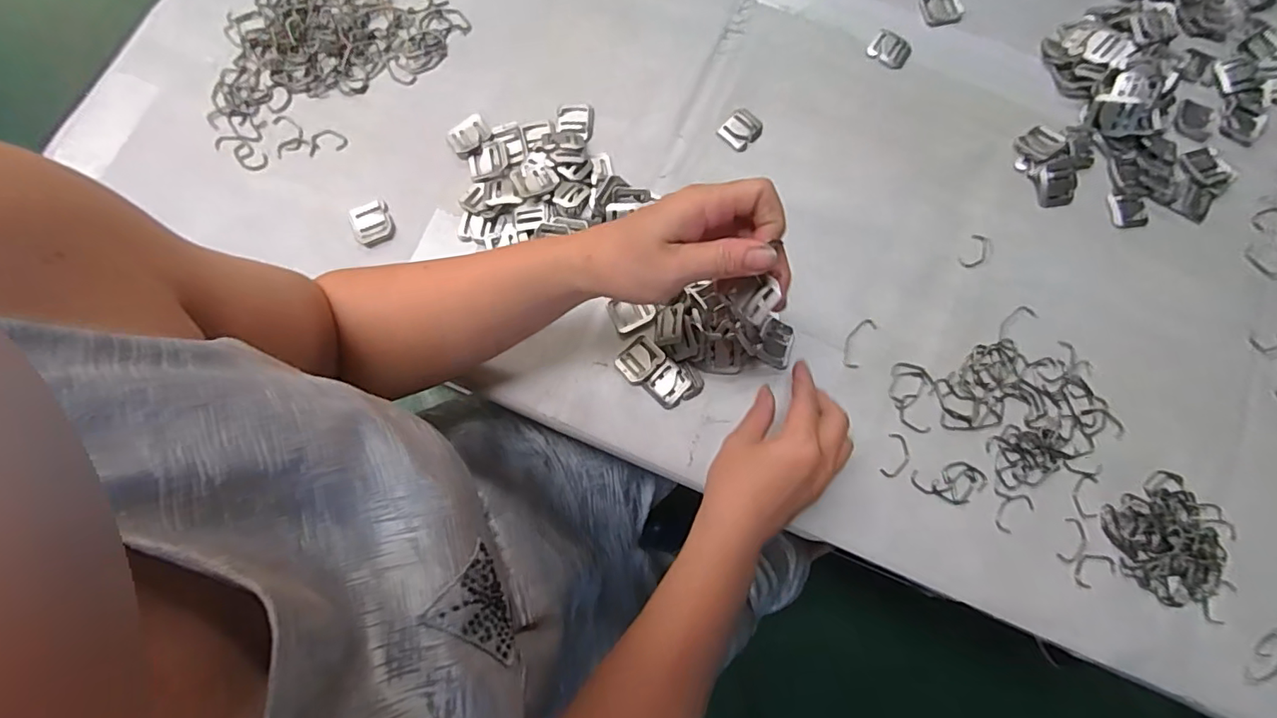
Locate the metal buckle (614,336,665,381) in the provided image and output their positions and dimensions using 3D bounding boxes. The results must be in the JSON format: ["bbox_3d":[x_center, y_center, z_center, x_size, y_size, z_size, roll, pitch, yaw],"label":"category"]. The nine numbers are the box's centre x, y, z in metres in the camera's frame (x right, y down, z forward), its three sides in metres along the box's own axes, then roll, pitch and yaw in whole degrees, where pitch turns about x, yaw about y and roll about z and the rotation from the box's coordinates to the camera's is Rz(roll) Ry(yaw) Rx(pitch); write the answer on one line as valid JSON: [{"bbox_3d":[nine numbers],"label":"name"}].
[{"bbox_3d":[0.001,0.001,0.430,0.033,0.006,0.028,-41,82,-9],"label":"metal buckle"}]

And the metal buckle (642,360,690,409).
[{"bbox_3d":[0.024,0.020,0.427,0.030,0.007,0.029,-44,82,-9],"label":"metal buckle"}]

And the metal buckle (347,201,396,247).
[{"bbox_3d":[-0.220,-0.112,0.454,0.032,0.004,0.037,-20,79,-5],"label":"metal buckle"}]

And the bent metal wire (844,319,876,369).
[{"bbox_3d":[0.176,-0.013,0.440,0.018,0.004,0.045,27,79,5],"label":"bent metal wire"}]

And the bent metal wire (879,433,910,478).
[{"bbox_3d":[0.196,0.074,0.417,0.019,0.004,0.034,21,79,4],"label":"bent metal wire"}]

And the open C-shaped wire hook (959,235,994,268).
[{"bbox_3d":[0.282,-0.088,0.458,0.020,0.004,0.033,32,79,6],"label":"open C-shaped wire hook"}]

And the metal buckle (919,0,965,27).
[{"bbox_3d":[0.282,-0.324,0.509,0.041,0.004,0.033,-17,79,-4],"label":"metal buckle"}]

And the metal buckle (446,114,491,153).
[{"bbox_3d":[-0.143,-0.189,0.467,0.035,0.004,0.028,-39,81,-8],"label":"metal buckle"}]

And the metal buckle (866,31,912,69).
[{"bbox_3d":[0.229,-0.281,0.500,0.036,0.004,0.034,28,79,5],"label":"metal buckle"}]

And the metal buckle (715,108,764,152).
[{"bbox_3d":[0.090,-0.200,0.476,0.037,0.004,0.031,-43,82,-9],"label":"metal buckle"}]

